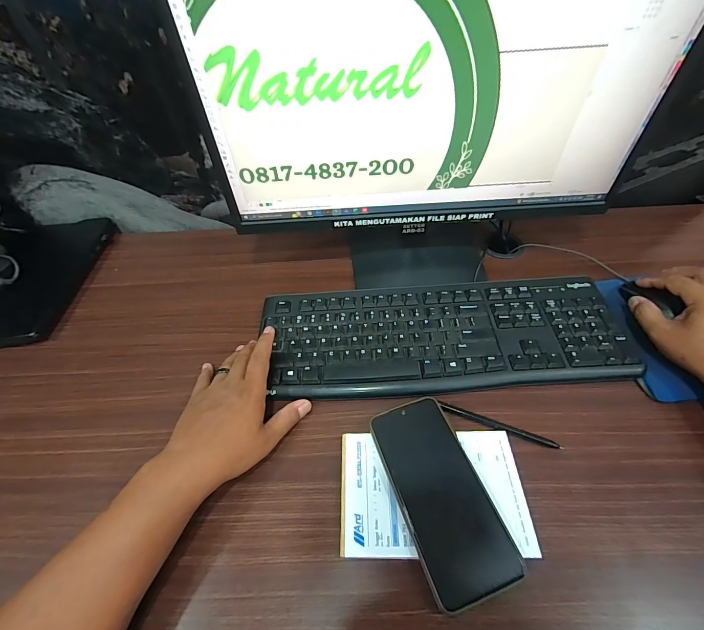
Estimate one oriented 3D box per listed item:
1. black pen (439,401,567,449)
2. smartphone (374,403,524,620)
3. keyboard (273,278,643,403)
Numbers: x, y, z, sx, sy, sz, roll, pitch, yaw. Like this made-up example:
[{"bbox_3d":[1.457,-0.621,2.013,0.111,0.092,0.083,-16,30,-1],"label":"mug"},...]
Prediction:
[{"bbox_3d":[0.152,0.115,0.355,0.122,0.005,0.008,16,52,17],"label":"black pen"},{"bbox_3d":[0.079,0.160,0.314,0.075,0.017,0.161,-16,50,-10],"label":"smartphone"},{"bbox_3d":[0.107,0.024,0.422,0.416,0.024,0.151,-4,49,2],"label":"keyboard"}]

